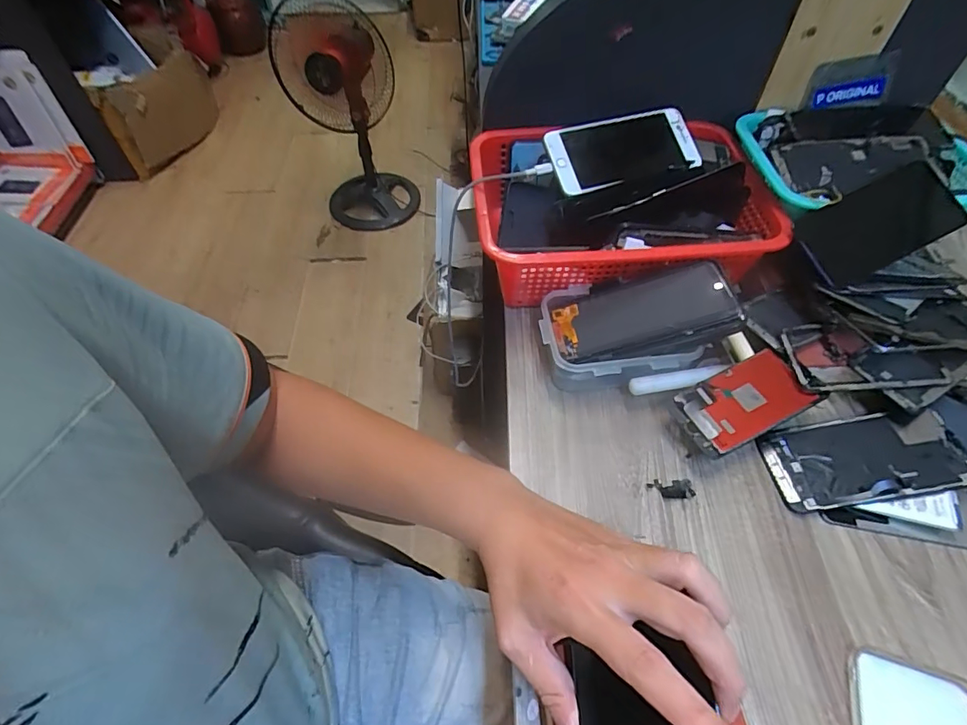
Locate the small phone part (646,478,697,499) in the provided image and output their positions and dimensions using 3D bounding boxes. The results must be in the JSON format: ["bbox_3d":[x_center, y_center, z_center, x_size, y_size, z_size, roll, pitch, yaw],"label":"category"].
[{"bbox_3d":[0.157,0.105,0.413,0.036,0.004,0.017,0,54,0],"label":"small phone part"}]

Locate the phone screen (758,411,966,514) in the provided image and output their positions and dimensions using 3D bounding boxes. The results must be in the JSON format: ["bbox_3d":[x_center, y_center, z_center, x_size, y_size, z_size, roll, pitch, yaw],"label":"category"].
[{"bbox_3d":[0.319,0.080,0.414,0.151,0.012,0.072,-9,54,3],"label":"phone screen"}]

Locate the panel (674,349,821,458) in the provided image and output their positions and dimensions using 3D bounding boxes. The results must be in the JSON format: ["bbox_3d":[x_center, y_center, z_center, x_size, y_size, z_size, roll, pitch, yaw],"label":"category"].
[{"bbox_3d":[0.224,0.034,0.426,0.113,0.010,0.061,-24,60,-13],"label":"panel"}]

